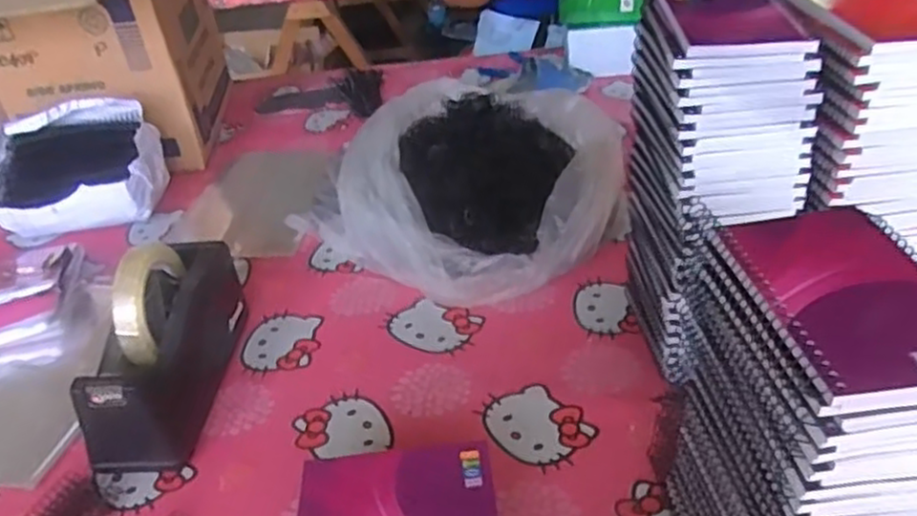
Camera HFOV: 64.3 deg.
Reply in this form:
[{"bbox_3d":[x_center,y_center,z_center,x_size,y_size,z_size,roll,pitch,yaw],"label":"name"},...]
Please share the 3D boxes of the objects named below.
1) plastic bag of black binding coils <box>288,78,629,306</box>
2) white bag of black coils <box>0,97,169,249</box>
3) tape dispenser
[{"bbox_3d":[0.014,-0.084,0.810,0.337,0.111,0.286,22,43,35],"label":"plastic bag of black binding coils"},{"bbox_3d":[-0.491,-0.097,0.890,0.237,0.134,0.115,-6,34,0],"label":"white bag of black coils"},{"bbox_3d":[-0.249,0.064,0.620,0.077,0.124,0.188,-3,34,4],"label":"tape dispenser"}]

